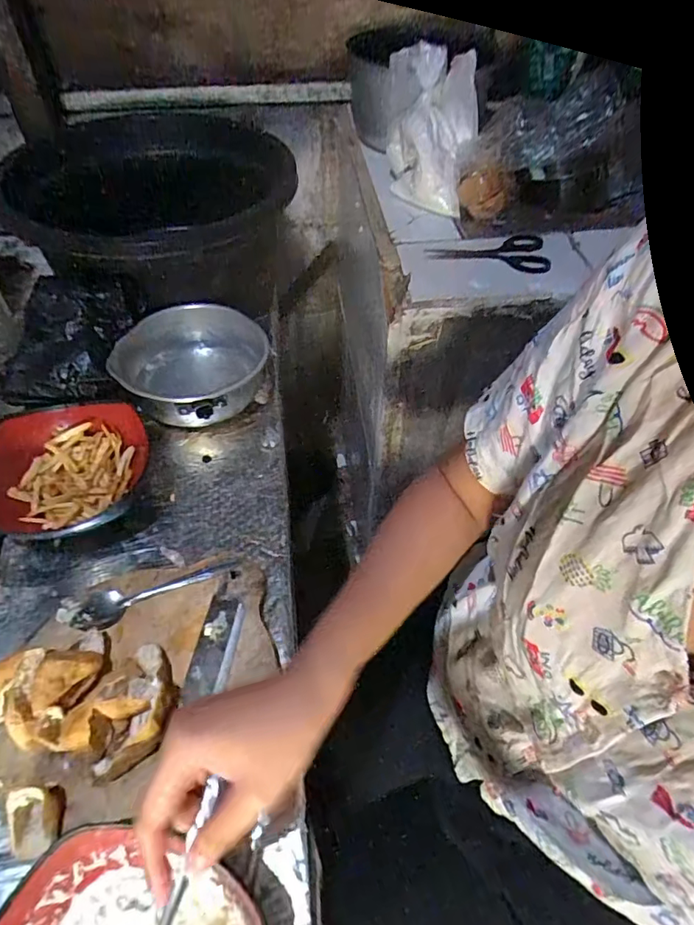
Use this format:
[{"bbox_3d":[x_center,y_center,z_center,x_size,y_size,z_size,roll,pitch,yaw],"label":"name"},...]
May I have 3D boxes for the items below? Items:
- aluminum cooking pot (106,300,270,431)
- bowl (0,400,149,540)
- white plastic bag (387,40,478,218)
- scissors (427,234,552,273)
[{"bbox_3d":[-0.206,-0.125,0.694,0.180,0.086,0.187,1,51,-1],"label":"aluminum cooking pot"},{"bbox_3d":[-0.327,0.011,0.584,0.162,0.072,0.181,11,52,7],"label":"bowl"},{"bbox_3d":[0.113,-0.460,0.703,0.123,0.149,0.152,7,51,3],"label":"white plastic bag"},{"bbox_3d":[0.179,-0.263,0.646,0.148,0.017,0.063,-4,52,-5],"label":"scissors"}]

